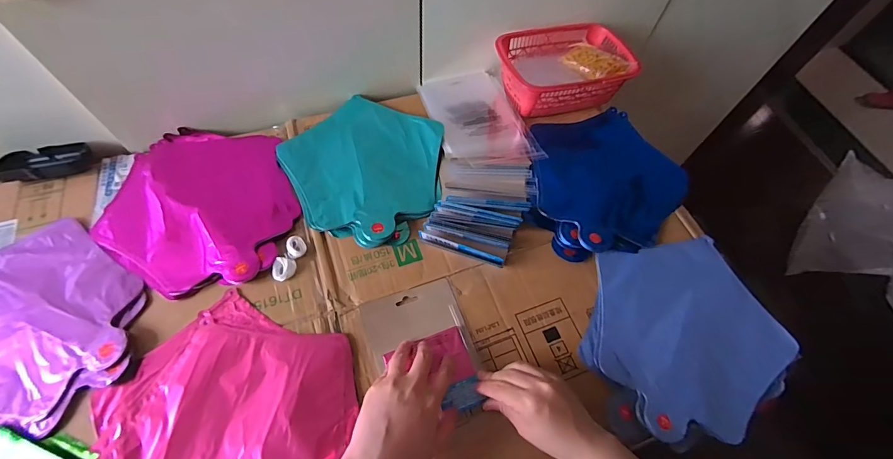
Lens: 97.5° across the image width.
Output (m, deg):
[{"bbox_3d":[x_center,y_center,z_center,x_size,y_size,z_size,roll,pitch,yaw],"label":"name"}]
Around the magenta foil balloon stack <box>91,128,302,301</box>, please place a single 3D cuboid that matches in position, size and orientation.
[{"bbox_3d":[-0.324,-0.036,0.520,0.239,0.008,0.239,8,61,2],"label":"magenta foil balloon stack"}]

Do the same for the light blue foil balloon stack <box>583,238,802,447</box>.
[{"bbox_3d":[0.290,0.128,0.484,0.245,0.019,0.224,-9,61,-8],"label":"light blue foil balloon stack"}]

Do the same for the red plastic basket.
[{"bbox_3d":[0.191,-0.272,0.651,0.219,0.062,0.147,-14,62,-10],"label":"red plastic basket"}]

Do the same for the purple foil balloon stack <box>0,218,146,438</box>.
[{"bbox_3d":[-0.473,0.102,0.434,0.231,0.013,0.235,-13,62,-10],"label":"purple foil balloon stack"}]

